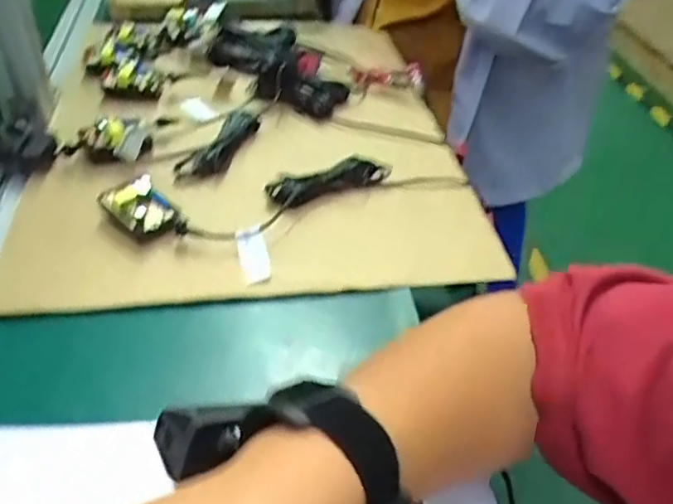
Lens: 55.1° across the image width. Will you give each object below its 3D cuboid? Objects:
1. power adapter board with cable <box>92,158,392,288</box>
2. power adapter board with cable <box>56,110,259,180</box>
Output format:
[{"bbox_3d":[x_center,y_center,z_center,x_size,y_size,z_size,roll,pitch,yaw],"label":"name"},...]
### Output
[{"bbox_3d":[-0.060,-0.037,0.503,0.225,0.031,0.090,-12,42,-11],"label":"power adapter board with cable"},{"bbox_3d":[-0.157,-0.109,0.583,0.148,0.031,0.097,5,42,8],"label":"power adapter board with cable"}]

